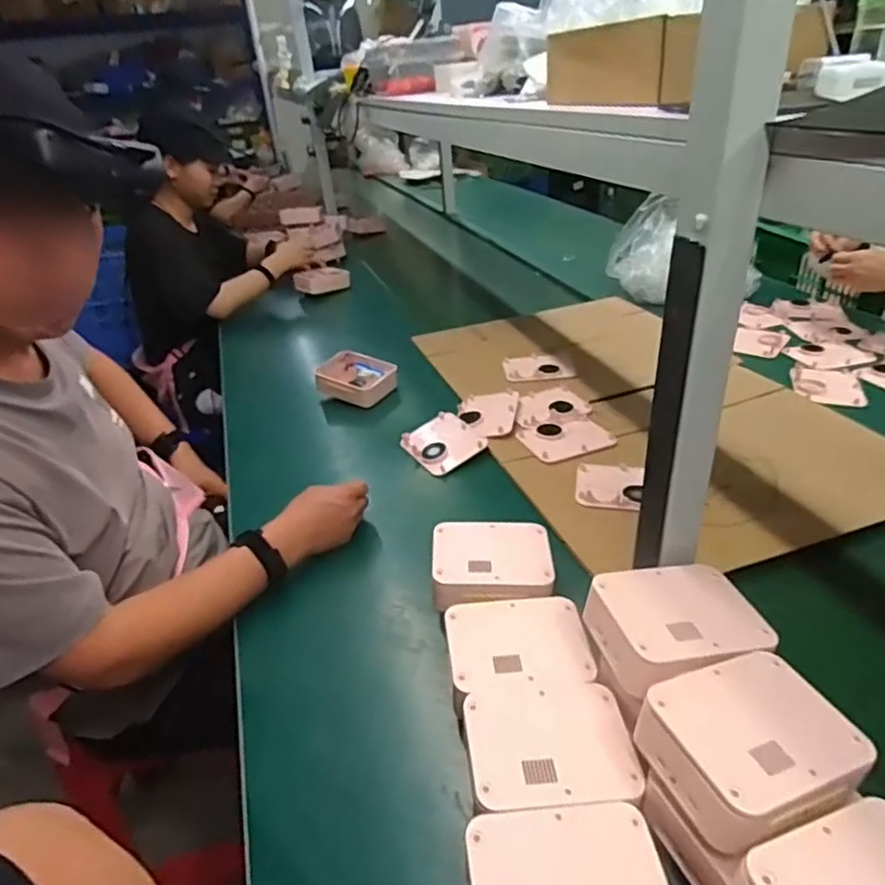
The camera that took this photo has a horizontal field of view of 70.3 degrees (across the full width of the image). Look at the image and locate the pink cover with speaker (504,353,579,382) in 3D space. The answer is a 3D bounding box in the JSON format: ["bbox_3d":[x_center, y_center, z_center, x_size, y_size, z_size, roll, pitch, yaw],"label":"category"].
[{"bbox_3d":[0.175,-0.136,1.141,0.123,0.010,0.098,-4,31,2],"label":"pink cover with speaker"}]

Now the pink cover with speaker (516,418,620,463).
[{"bbox_3d":[0.184,-0.008,0.929,0.127,0.006,0.096,-12,31,-11],"label":"pink cover with speaker"}]

